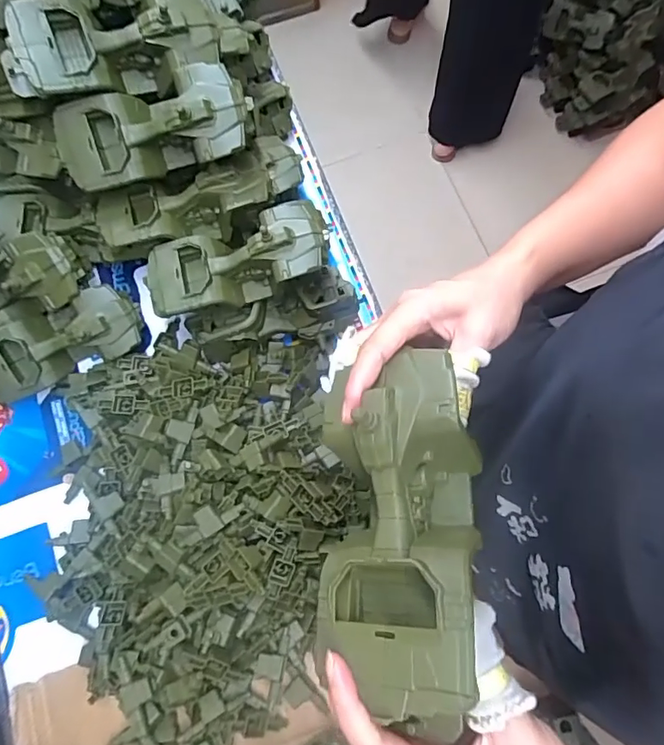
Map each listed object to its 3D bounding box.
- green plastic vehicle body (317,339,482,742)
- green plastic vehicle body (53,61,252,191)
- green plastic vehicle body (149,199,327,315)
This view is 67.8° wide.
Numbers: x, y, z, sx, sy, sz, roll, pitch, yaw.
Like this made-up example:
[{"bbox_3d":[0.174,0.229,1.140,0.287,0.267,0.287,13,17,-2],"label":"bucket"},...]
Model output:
[{"bbox_3d":[0.034,0.071,0.248,0.078,0.047,0.167,4,70,3],"label":"green plastic vehicle body"},{"bbox_3d":[-0.165,-0.227,0.463,0.175,0.067,0.081,-11,103,4],"label":"green plastic vehicle body"},{"bbox_3d":[-0.096,-0.109,0.495,0.181,0.066,0.079,-16,76,-2],"label":"green plastic vehicle body"}]

